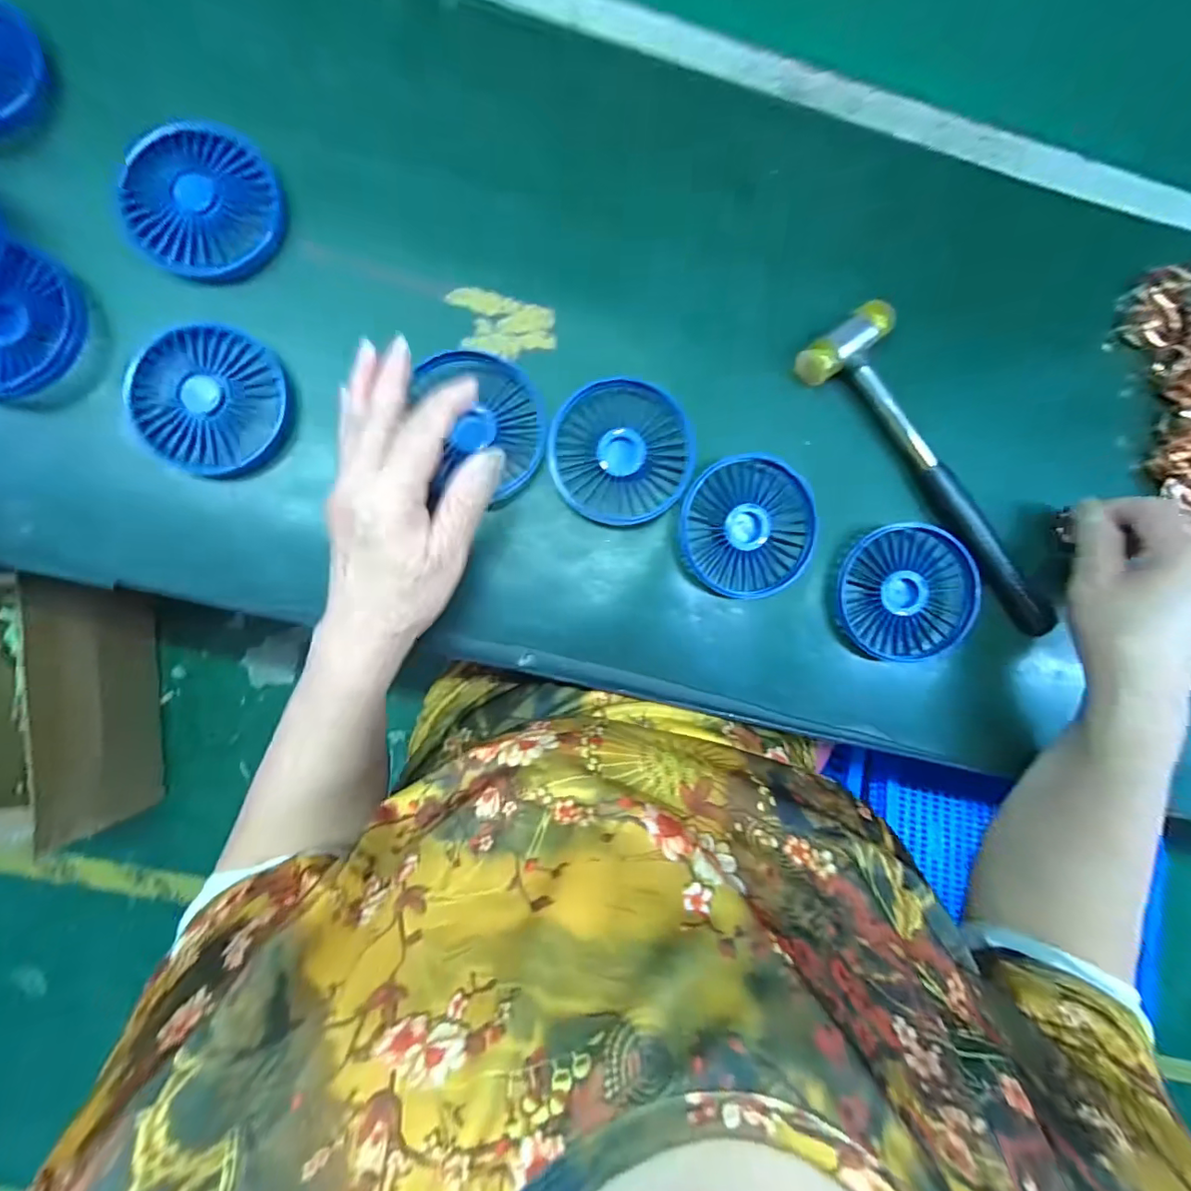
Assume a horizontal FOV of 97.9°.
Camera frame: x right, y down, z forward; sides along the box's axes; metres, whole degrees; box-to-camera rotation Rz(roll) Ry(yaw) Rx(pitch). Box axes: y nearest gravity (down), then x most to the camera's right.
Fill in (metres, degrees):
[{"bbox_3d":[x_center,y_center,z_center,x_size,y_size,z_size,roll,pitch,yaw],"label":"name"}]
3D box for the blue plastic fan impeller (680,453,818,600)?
[{"bbox_3d":[0.097,-0.043,0.327,0.080,0.018,0.087,-28,92,-6],"label":"blue plastic fan impeller"}]

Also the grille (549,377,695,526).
[{"bbox_3d":[0.015,-0.090,0.323,0.083,0.017,0.086,0,89,-6],"label":"grille"}]

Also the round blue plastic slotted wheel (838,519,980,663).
[{"bbox_3d":[0.201,-0.001,0.334,0.080,0.020,0.086,0,89,-6],"label":"round blue plastic slotted wheel"}]

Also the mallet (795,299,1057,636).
[{"bbox_3d":[0.231,-0.079,0.340,0.057,0.025,0.240,-41,93,-5],"label":"mallet"}]

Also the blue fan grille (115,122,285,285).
[{"bbox_3d":[-0.237,-0.236,0.311,0.087,0.010,0.088,0,89,-6],"label":"blue fan grille"}]

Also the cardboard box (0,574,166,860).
[{"bbox_3d":[-0.906,0.187,0.840,0.239,0.210,0.420,-2,89,-6],"label":"cardboard box"}]

